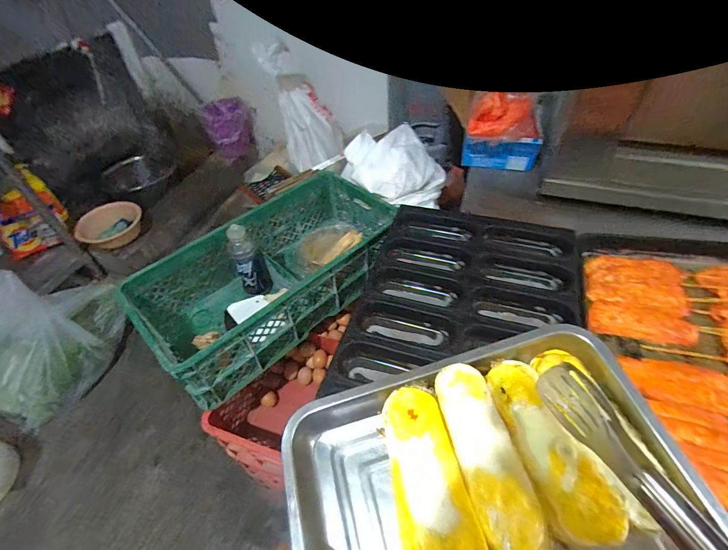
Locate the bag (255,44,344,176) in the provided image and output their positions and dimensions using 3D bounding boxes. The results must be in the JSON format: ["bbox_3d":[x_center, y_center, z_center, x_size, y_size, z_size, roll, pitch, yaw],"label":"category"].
[{"bbox_3d":[-0.309,-0.832,1.785,0.197,0.589,0.264,4,44,38],"label":"bag"}]

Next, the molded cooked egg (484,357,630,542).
[{"bbox_3d":[0.166,0.150,0.326,0.058,0.014,0.152,-12,49,-7],"label":"molded cooked egg"}]

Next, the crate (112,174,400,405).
[{"bbox_3d":[-0.228,-0.011,0.973,0.664,0.187,0.361,-35,55,-24],"label":"crate"}]

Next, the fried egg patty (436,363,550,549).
[{"bbox_3d":[0.108,0.157,0.320,0.050,0.019,0.163,-10,48,-5],"label":"fried egg patty"}]

